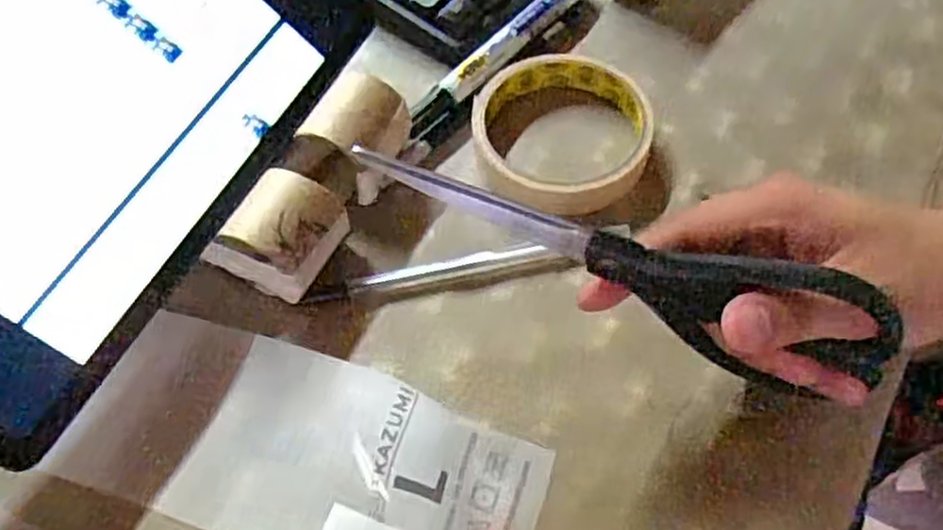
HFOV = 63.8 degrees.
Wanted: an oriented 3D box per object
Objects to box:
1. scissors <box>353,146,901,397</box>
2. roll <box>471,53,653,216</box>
[{"bbox_3d":[0.052,0.002,0.258,0.183,0.047,0.019,20,60,2],"label":"scissors"},{"bbox_3d":[0.043,-0.065,0.369,0.082,0.024,0.083,-1,60,2],"label":"roll"}]

